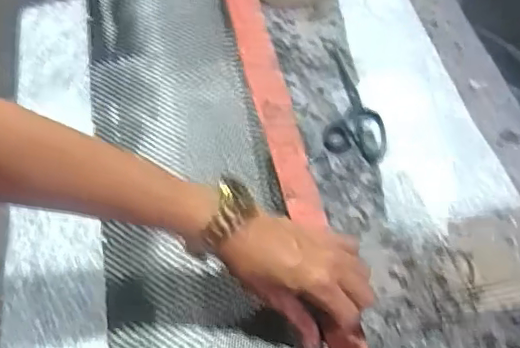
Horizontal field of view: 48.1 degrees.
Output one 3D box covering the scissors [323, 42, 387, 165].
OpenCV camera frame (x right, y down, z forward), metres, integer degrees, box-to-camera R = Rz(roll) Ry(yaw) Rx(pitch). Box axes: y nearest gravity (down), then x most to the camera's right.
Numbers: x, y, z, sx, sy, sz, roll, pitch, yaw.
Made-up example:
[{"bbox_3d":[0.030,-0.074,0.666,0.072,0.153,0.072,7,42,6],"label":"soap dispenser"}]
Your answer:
[{"bbox_3d":[0.132,-0.107,0.839,0.085,0.022,0.247,1,54,2],"label":"scissors"}]

